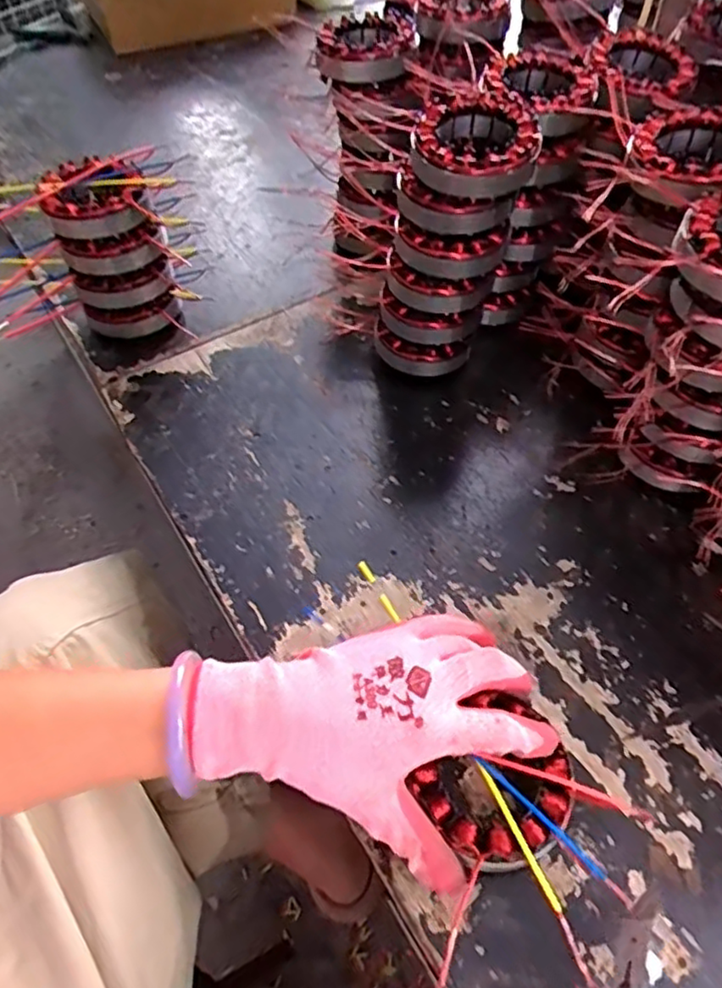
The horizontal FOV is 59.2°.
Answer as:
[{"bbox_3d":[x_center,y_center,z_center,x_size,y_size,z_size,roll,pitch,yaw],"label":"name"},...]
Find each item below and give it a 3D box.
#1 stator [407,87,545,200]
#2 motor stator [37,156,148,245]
[{"bbox_3d":[0.080,-0.244,0.450,0.086,0.039,0.087,4,54,6],"label":"stator"},{"bbox_3d":[-0.224,-0.247,0.535,0.080,0.037,0.093,-25,56,-13],"label":"motor stator"}]

